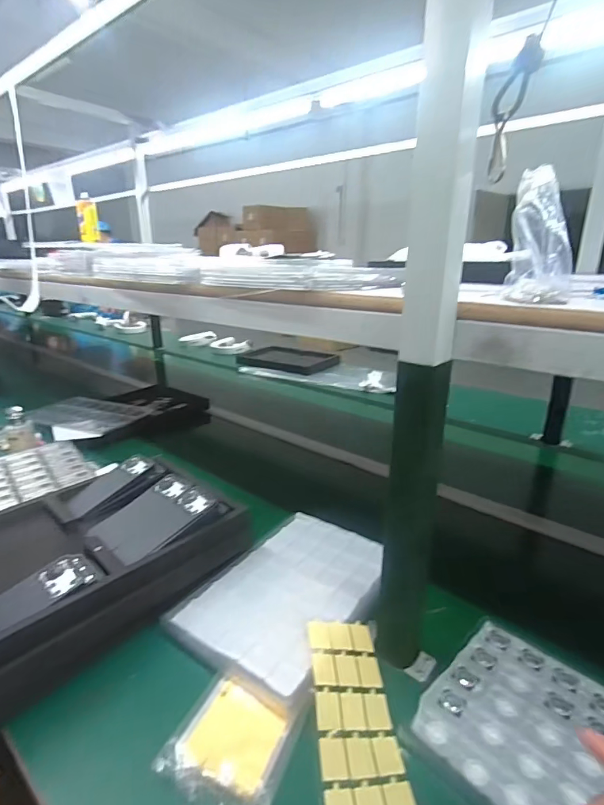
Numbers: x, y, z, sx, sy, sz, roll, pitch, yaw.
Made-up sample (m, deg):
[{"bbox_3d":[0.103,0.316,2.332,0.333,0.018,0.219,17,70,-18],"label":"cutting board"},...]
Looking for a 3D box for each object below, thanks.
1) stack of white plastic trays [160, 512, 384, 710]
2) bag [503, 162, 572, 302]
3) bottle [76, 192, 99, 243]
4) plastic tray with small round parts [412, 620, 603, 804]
[{"bbox_3d":[-0.012,0.271,0.642,0.223,0.024,0.324,14,23,34],"label":"stack of white plastic trays"},{"bbox_3d":[0.252,-0.174,0.444,0.061,0.130,0.077,9,21,23],"label":"bag"},{"bbox_3d":[-0.820,-0.704,1.640,0.068,0.158,0.069,-7,21,-21],"label":"bottle"},{"bbox_3d":[0.297,0.368,0.435,0.228,0.016,0.306,-17,26,-41],"label":"plastic tray with small round parts"}]

